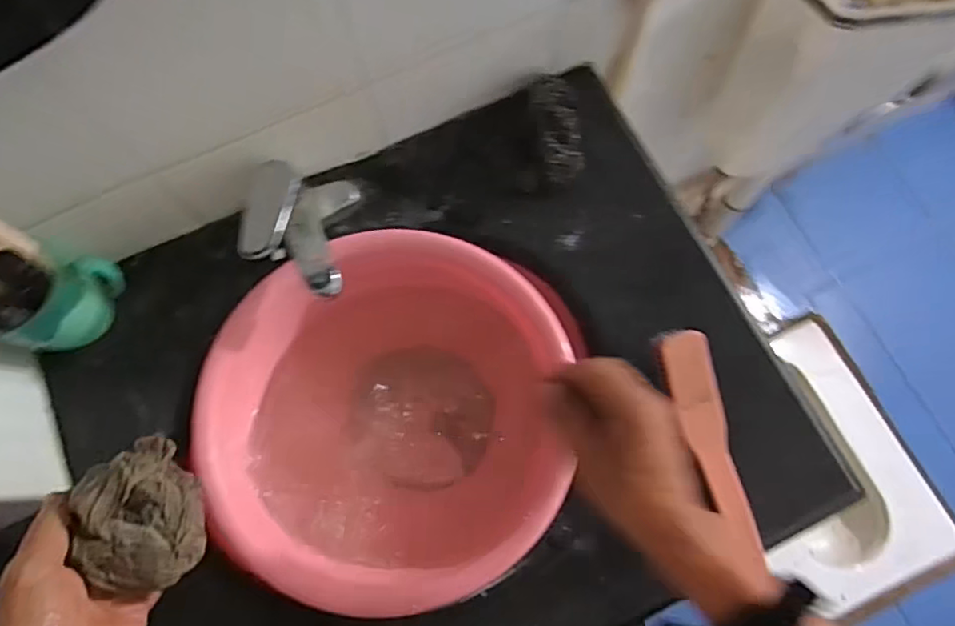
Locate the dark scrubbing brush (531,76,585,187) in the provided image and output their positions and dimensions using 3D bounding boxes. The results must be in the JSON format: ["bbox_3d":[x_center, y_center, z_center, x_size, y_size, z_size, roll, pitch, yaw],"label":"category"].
[{"bbox_3d":[0.084,-0.191,0.601,0.048,0.040,0.124,-3,73,1],"label":"dark scrubbing brush"}]

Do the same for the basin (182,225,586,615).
[{"bbox_3d":[-0.083,0.084,0.580,0.330,0.106,0.311,-1,73,2],"label":"basin"}]

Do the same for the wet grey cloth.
[{"bbox_3d":[-0.227,0.135,0.390,0.049,0.062,0.095,-15,73,-3],"label":"wet grey cloth"}]

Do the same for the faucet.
[{"bbox_3d":[-0.175,-0.080,0.542,0.105,0.088,0.135,-1,73,2],"label":"faucet"}]

